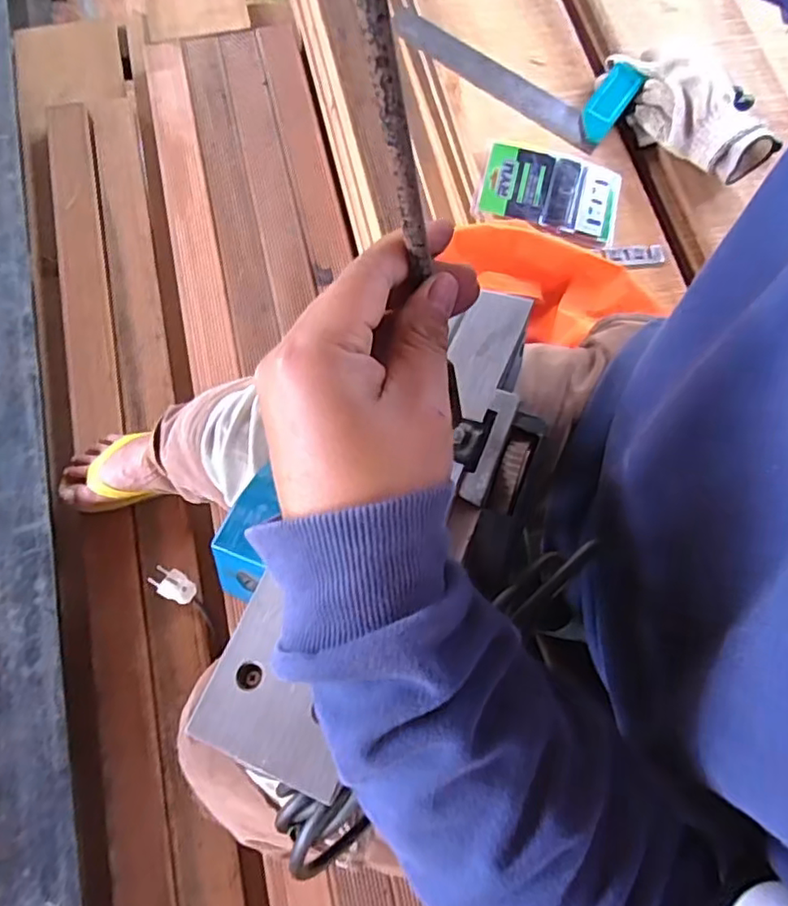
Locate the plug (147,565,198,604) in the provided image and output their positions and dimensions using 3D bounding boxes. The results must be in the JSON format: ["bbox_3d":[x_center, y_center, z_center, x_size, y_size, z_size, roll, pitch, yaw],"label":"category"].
[{"bbox_3d":[-0.289,0.175,0.821,0.061,0.034,0.037,18,72,4],"label":"plug"}]

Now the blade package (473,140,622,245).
[{"bbox_3d":[0.174,-0.294,0.692,0.153,0.018,0.111,14,79,-1],"label":"blade package"}]

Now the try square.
[{"bbox_3d":[0.134,-0.464,0.750,0.309,0.037,0.103,29,73,10],"label":"try square"}]

